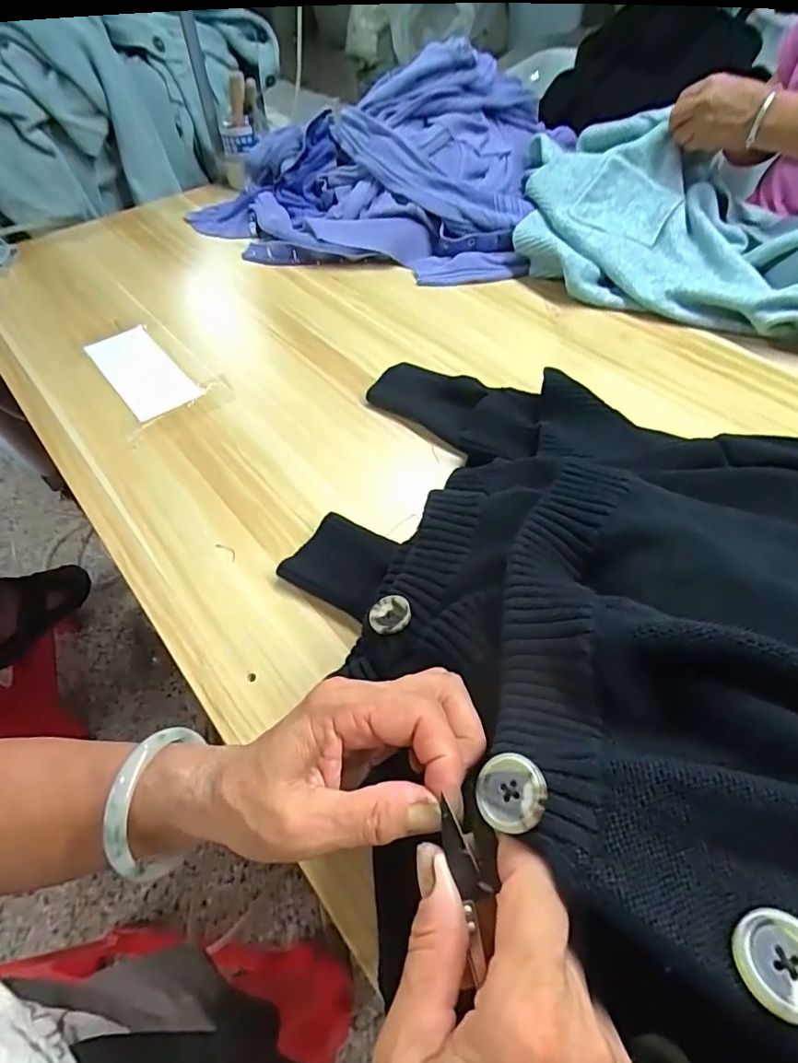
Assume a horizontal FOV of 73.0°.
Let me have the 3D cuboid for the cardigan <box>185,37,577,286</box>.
[{"bbox_3d":[-0.038,-0.644,0.921,0.559,0.171,0.527,16,54,15],"label":"cardigan"}]

